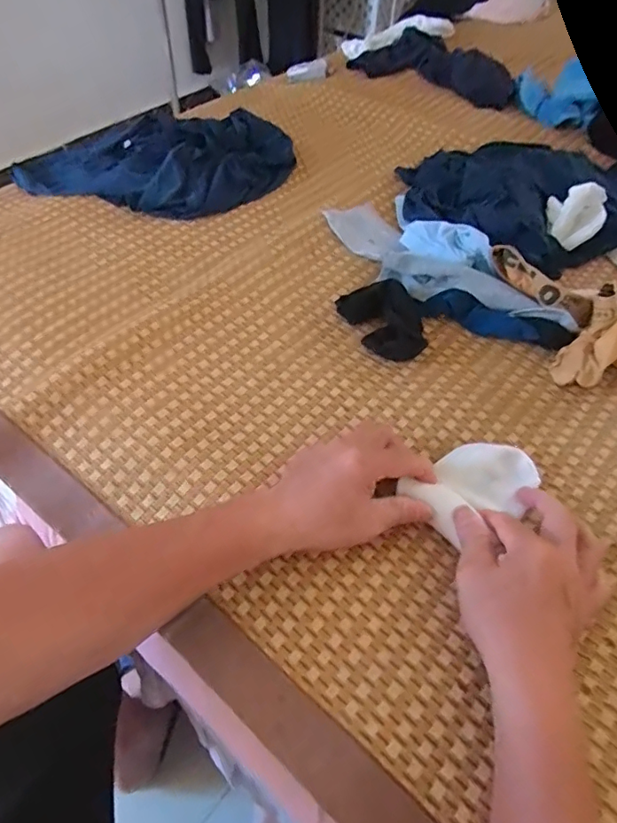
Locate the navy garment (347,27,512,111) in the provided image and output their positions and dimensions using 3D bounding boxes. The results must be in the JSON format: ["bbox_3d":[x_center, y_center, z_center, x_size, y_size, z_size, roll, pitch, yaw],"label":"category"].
[{"bbox_3d":[0.239,-0.669,0.993,0.177,0.043,0.308,-28,60,-20],"label":"navy garment"}]

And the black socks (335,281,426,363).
[{"bbox_3d":[0.087,-0.106,0.569,0.071,0.032,0.109,-23,59,-18],"label":"black socks"}]

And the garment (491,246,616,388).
[{"bbox_3d":[0.330,-0.126,0.576,0.181,0.077,0.186,-17,57,-13],"label":"garment"}]

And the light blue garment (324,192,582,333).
[{"bbox_3d":[0.151,-0.186,0.625,0.119,0.056,0.342,-25,59,-19],"label":"light blue garment"}]

